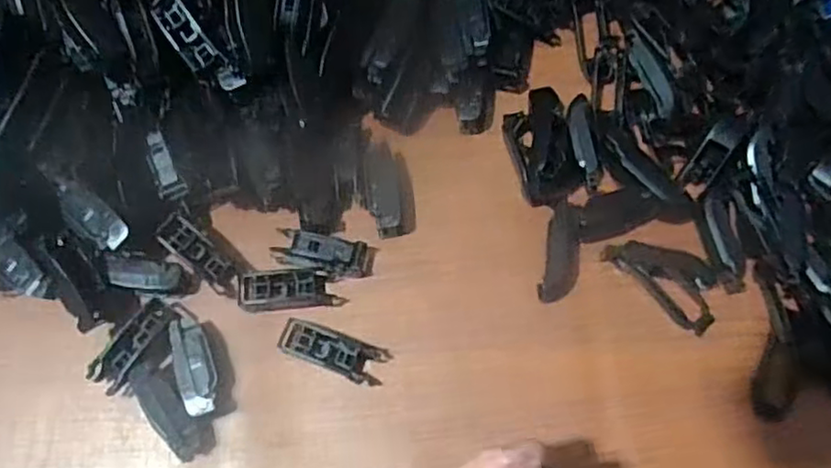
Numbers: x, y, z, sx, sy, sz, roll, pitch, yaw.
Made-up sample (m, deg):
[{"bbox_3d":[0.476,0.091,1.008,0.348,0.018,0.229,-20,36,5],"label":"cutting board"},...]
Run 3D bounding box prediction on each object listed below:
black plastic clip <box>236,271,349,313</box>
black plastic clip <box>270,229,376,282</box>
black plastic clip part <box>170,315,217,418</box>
[{"bbox_3d":[-0.063,0.029,0.338,0.052,0.008,0.020,2,73,-12],"label":"black plastic clip"},{"bbox_3d":[-0.048,0.011,0.343,0.051,0.012,0.021,10,71,2],"label":"black plastic clip"},{"bbox_3d":[-0.106,0.063,0.322,0.017,0.018,0.049,-20,73,-8],"label":"black plastic clip part"}]

